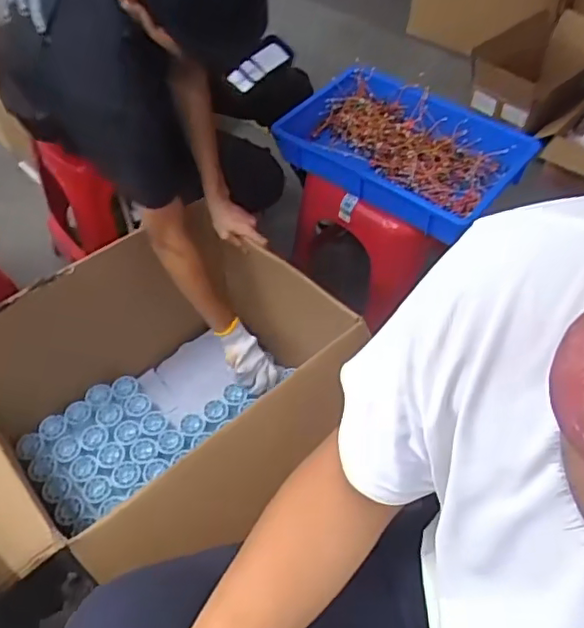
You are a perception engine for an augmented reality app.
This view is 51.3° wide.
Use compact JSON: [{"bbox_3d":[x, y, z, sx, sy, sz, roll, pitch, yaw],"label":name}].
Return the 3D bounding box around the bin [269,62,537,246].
[{"bbox_3d":[0.212,-0.331,1.204,0.453,0.101,0.317,34,59,23],"label":"bin"}]

